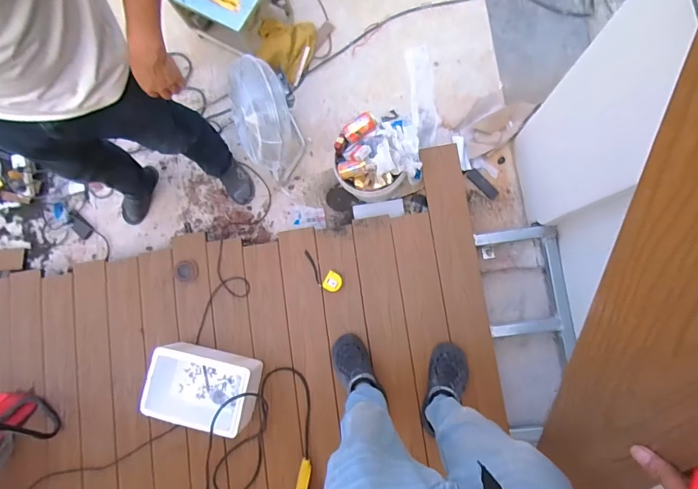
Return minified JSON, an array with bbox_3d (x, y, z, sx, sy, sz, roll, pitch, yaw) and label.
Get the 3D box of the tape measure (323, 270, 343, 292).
[{"bbox_3d":[-0.055,0.136,1.387,0.061,0.033,0.067,26,87,9],"label":"tape measure"}]

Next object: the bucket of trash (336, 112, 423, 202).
[{"bbox_3d":[0.100,-0.302,1.416,0.310,0.273,0.258,-26,81,3],"label":"bucket of trash"}]

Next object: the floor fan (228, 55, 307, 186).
[{"bbox_3d":[-0.305,-0.453,1.405,0.247,0.386,0.339,-41,81,1],"label":"floor fan"}]

